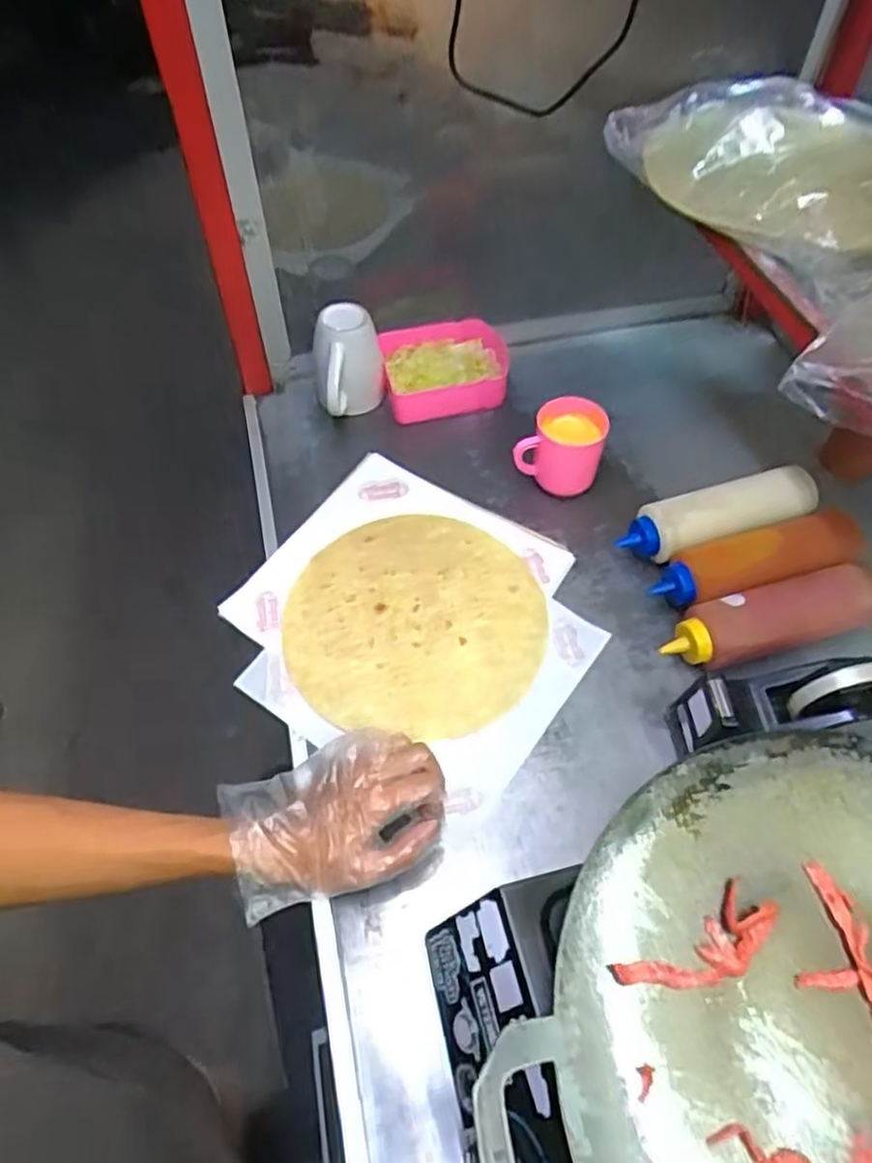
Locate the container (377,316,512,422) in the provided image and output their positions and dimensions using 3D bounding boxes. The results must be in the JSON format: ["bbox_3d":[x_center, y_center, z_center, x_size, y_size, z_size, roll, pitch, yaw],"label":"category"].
[{"bbox_3d":[0.016,-0.264,0.900,0.160,0.048,0.127,-10,54,-8],"label":"container"}]

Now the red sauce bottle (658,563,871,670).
[{"bbox_3d":[0.309,0.038,0.665,0.203,0.058,0.058,-11,55,-7],"label":"red sauce bottle"}]

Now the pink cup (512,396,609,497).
[{"bbox_3d":[0.133,-0.144,0.783,0.087,0.084,0.067,10,55,8],"label":"pink cup"}]

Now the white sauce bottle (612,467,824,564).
[{"bbox_3d":[0.290,-0.060,0.732,0.197,0.066,0.061,-14,55,-9],"label":"white sauce bottle"}]

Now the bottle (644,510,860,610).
[{"bbox_3d":[0.318,-0.015,0.702,0.216,0.061,0.056,-18,56,-12],"label":"bottle"}]

